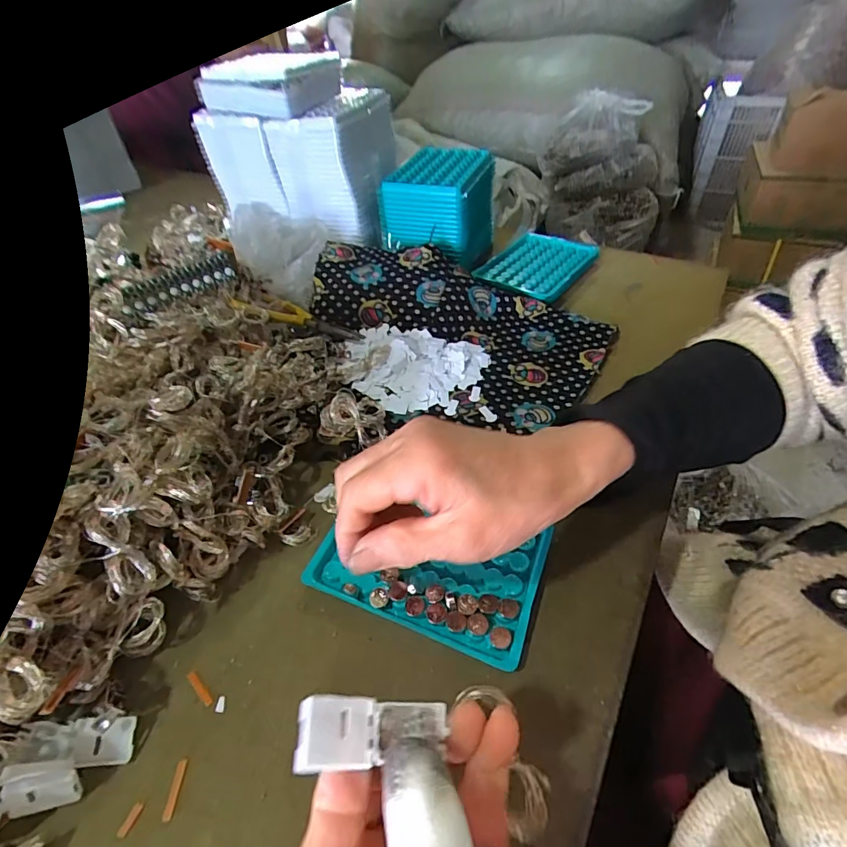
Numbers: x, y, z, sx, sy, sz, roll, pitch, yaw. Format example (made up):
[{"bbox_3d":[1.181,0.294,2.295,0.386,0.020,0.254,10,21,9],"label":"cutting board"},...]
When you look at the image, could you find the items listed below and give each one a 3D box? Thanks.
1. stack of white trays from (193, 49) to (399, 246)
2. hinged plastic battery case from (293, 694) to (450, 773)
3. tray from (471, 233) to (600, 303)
[{"bbox_3d":[-0.135,-0.306,0.505,0.189,0.144,0.124,7,46,10],"label":"stack of white trays"},{"bbox_3d":[-0.018,0.104,0.156,0.054,0.012,0.019,17,38,-30],"label":"hinged plastic battery case"},{"bbox_3d":[0.126,-0.179,0.513,0.095,0.013,0.141,26,52,26],"label":"tray"}]

